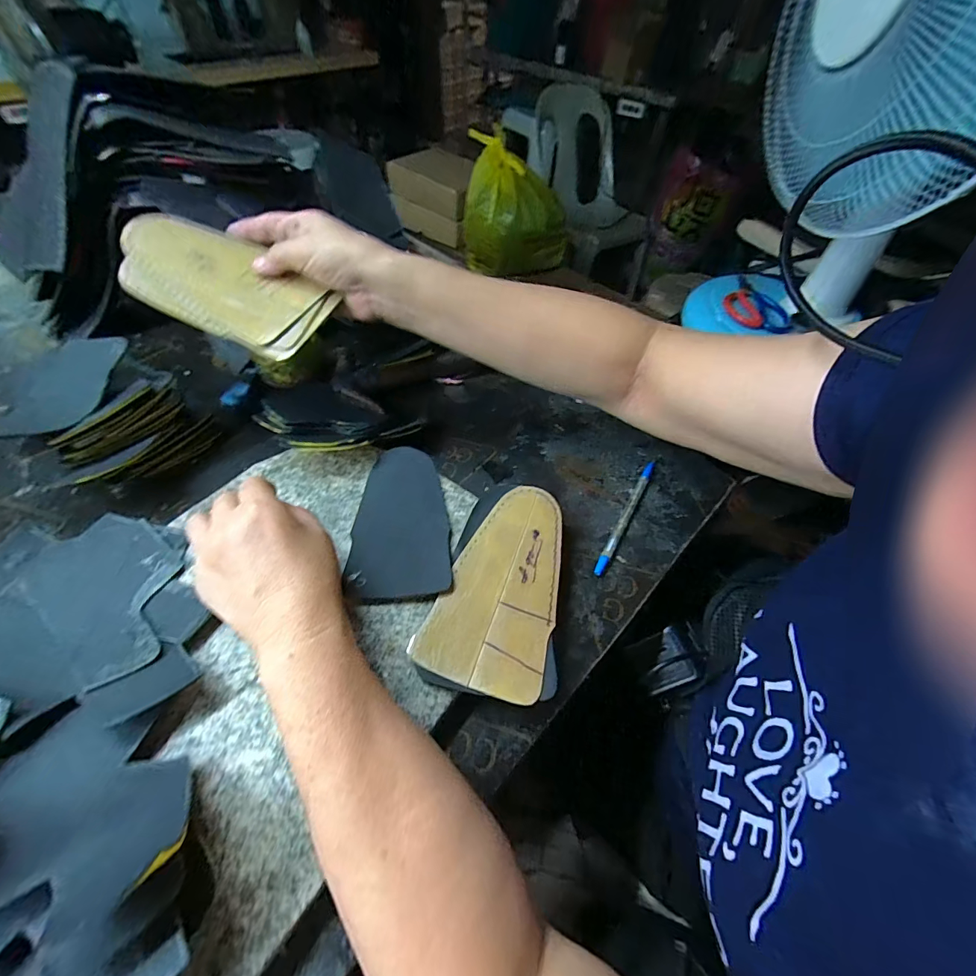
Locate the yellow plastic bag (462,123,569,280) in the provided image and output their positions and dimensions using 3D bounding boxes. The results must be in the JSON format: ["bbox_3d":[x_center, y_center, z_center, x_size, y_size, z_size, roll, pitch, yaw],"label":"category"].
[{"bbox_3d":[0.080,-0.701,1.076,0.268,0.253,0.228,5,53,0],"label":"yellow plastic bag"}]

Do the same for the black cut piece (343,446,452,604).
[{"bbox_3d":[-0.073,0.024,0.355,0.078,0.007,0.143,-1,53,-5],"label":"black cut piece"}]

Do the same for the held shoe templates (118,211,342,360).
[{"bbox_3d":[-0.208,-0.162,0.329,0.166,0.013,0.086,27,67,6],"label":"held shoe templates"}]

